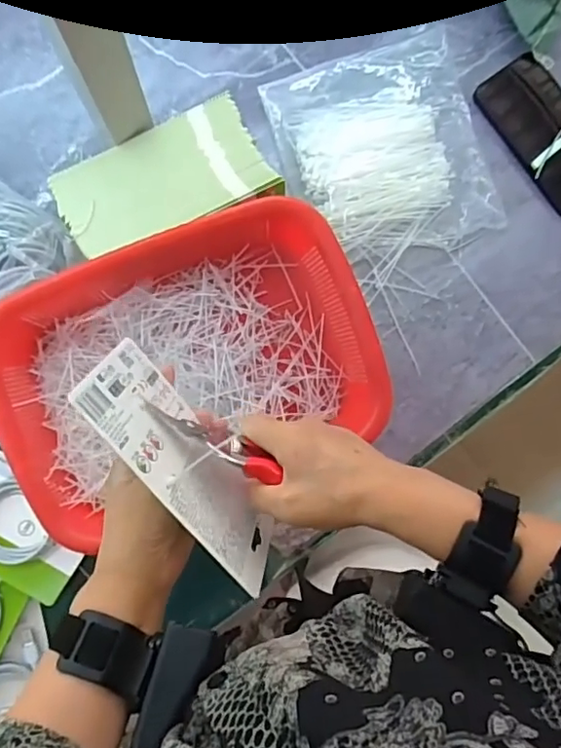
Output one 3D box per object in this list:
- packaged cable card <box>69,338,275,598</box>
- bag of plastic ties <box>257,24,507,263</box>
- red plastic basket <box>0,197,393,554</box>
[{"bbox_3d":[-0.059,0.058,0.394,0.016,0.094,0.176,-33,106,21],"label":"packaged cable card"},{"bbox_3d":[0.107,-0.233,0.599,0.203,0.025,0.218,-16,88,-3],"label":"bag of plastic ties"},{"bbox_3d":[-0.085,-0.002,0.535,0.337,0.079,0.246,-18,88,-3],"label":"red plastic basket"}]

